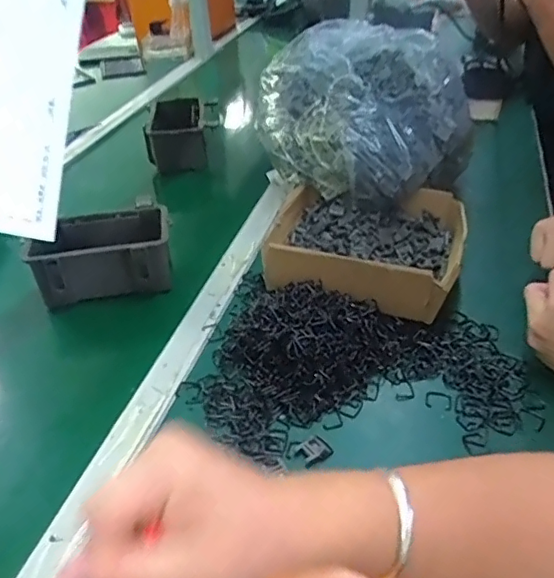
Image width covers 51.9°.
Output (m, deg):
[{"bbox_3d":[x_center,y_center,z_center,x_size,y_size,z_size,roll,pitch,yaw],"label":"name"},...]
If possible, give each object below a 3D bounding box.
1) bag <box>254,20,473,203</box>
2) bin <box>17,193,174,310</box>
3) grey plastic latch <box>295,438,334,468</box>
[{"bbox_3d":[0.123,-0.256,0.835,0.287,0.187,0.280,-7,38,-6],"label":"bag"},{"bbox_3d":[-0.224,-0.047,0.741,0.172,0.079,0.119,-7,38,-6],"label":"bin"},{"bbox_3d":[0.034,0.151,0.530,0.030,0.007,0.023,-22,42,-22],"label":"grey plastic latch"}]

